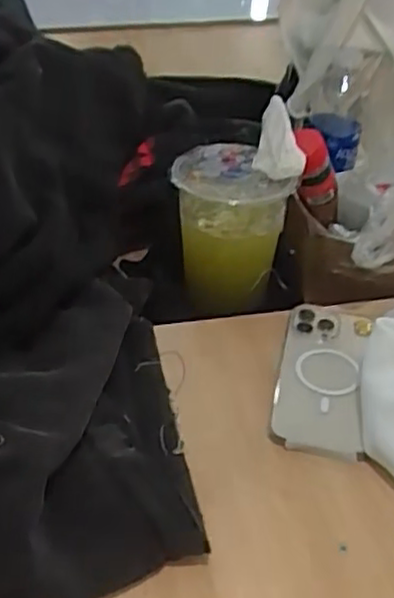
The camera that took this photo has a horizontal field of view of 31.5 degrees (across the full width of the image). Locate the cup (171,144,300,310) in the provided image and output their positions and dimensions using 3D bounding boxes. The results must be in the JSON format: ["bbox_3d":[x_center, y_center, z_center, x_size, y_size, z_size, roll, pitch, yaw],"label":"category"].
[{"bbox_3d":[0.031,-0.068,0.702,0.109,0.144,0.092,0,36,-3],"label":"cup"}]

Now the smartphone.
[{"bbox_3d":[0.104,0.058,0.579,0.069,0.018,0.166,9,36,10],"label":"smartphone"}]

